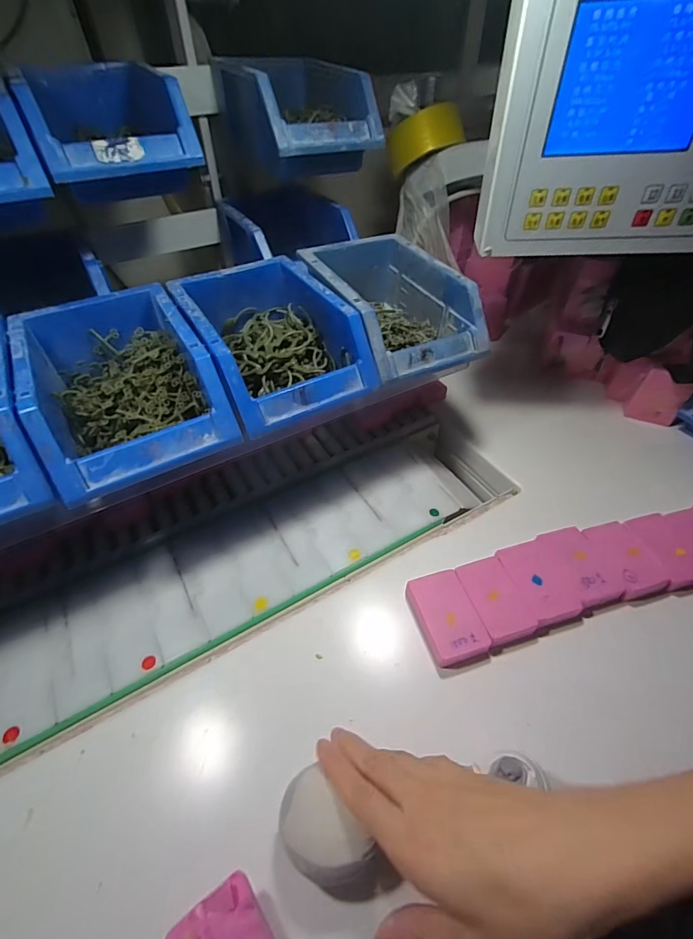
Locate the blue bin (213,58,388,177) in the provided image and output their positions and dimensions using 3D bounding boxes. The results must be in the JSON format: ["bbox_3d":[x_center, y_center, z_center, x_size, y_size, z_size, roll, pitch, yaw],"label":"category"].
[{"bbox_3d":[-0.055,-0.389,0.456,0.123,0.084,0.178,-24,50,-19],"label":"blue bin"}]

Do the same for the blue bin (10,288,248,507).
[{"bbox_3d":[-0.176,-0.072,0.329,0.122,0.065,0.172,-25,48,-20],"label":"blue bin"}]

